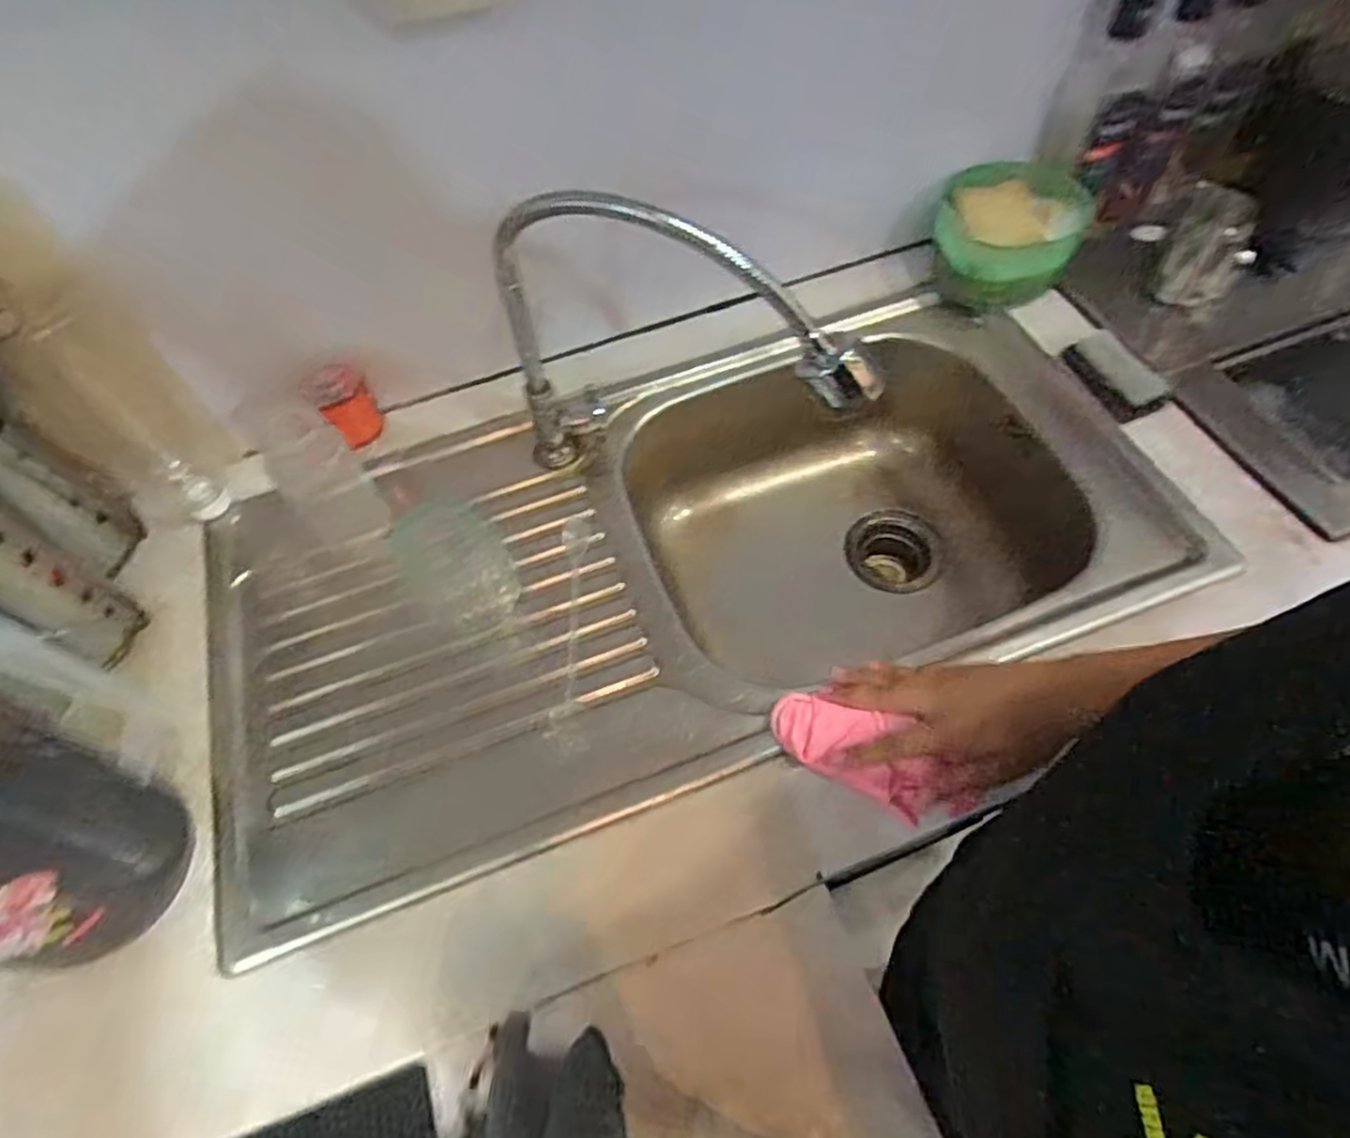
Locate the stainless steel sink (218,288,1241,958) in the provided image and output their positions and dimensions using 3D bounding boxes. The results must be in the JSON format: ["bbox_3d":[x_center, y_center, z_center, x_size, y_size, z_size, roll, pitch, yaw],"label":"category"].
[{"bbox_3d":[0.013,0.006,0.759,0.852,0.207,0.473,-18,57,-7],"label":"stainless steel sink"}]

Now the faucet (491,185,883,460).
[{"bbox_3d":[0.009,-0.171,0.602,0.309,0.272,0.059,9,60,10],"label":"faucet"}]

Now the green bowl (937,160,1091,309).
[{"bbox_3d":[0.357,-0.358,0.797,0.150,0.075,0.151,8,58,10],"label":"green bowl"}]

